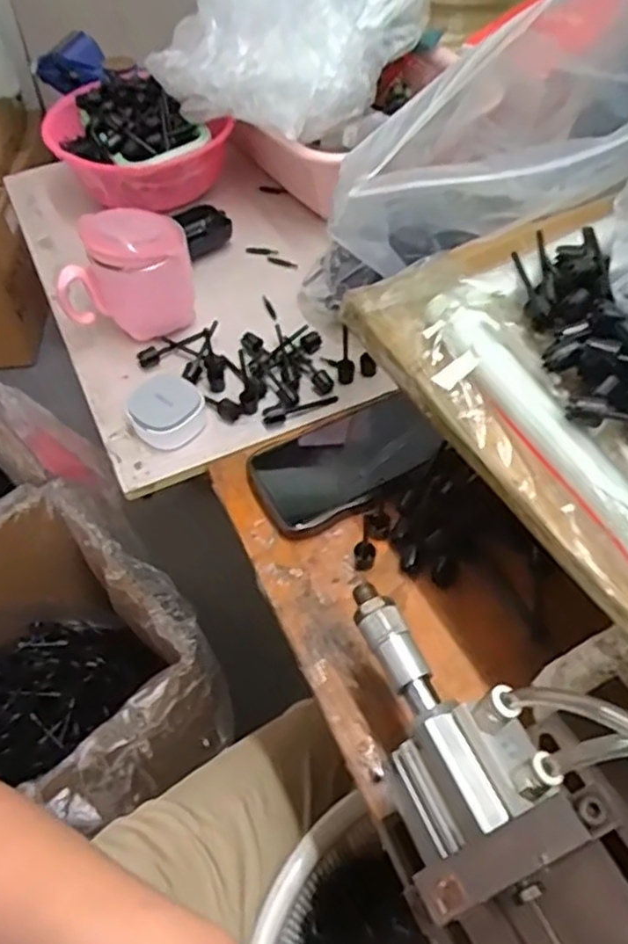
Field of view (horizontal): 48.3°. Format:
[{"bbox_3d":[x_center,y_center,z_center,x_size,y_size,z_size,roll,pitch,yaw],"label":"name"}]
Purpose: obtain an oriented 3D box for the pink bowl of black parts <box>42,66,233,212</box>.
[{"bbox_3d":[-0.185,-0.339,0.713,0.154,0.079,0.163,-1,53,2],"label":"pink bowl of black parts"}]

